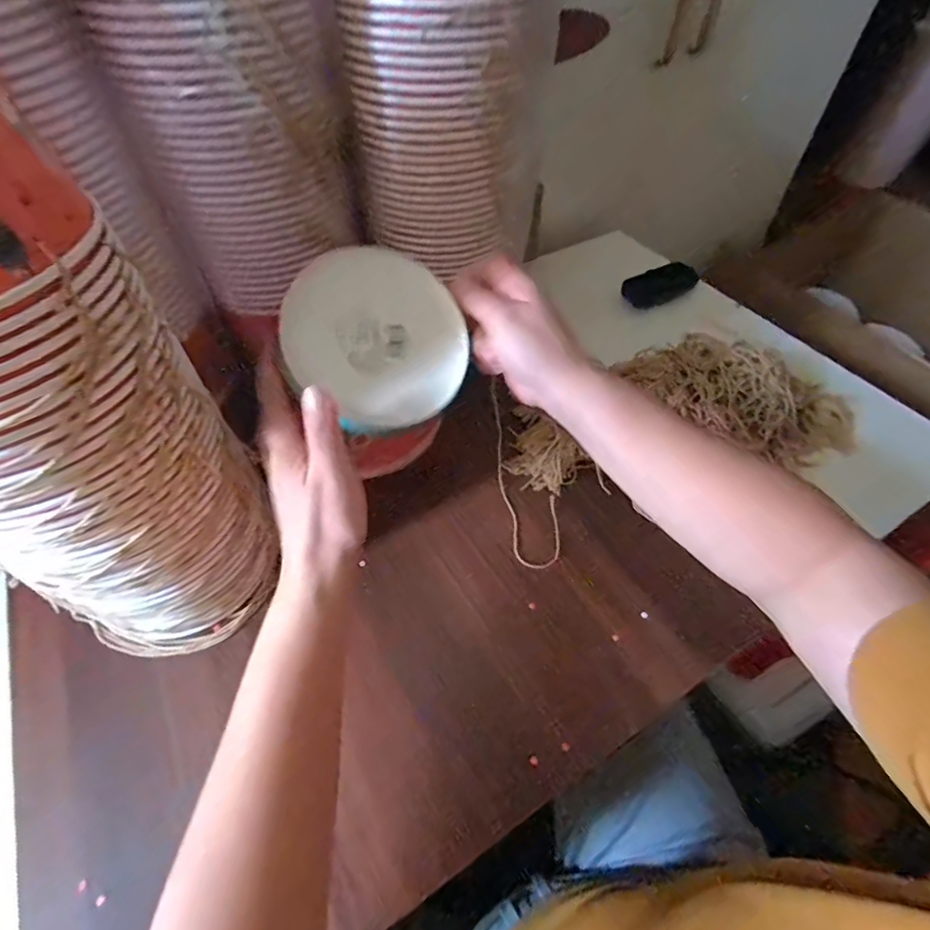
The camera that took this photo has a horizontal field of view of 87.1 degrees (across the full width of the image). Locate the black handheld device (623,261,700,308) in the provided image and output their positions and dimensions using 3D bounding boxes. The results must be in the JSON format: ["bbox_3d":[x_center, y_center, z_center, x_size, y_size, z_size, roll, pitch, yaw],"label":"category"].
[{"bbox_3d":[0.272,-0.249,0.680,0.099,0.031,0.039,-17,54,4],"label":"black handheld device"}]

